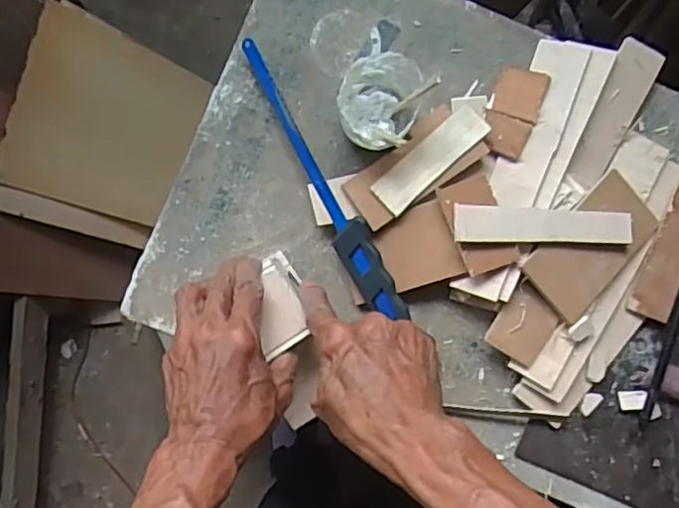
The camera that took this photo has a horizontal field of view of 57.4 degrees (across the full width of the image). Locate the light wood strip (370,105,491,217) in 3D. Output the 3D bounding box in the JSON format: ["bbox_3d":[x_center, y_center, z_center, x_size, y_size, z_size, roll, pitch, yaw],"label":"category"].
[{"bbox_3d":[0.070,-0.075,0.483,0.100,0.006,0.032,-43,80,-1],"label":"light wood strip"}]

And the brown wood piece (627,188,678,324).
[{"bbox_3d":[0.263,-0.002,0.482,0.036,0.010,0.107,24,89,-1],"label":"brown wood piece"}]

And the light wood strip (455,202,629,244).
[{"bbox_3d":[0.154,-0.023,0.468,0.135,0.007,0.028,1,83,-5],"label":"light wood strip"}]

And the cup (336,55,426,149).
[{"bbox_3d":[0.032,-0.114,0.476,0.060,0.055,0.065,0,89,-2],"label":"cup"}]

